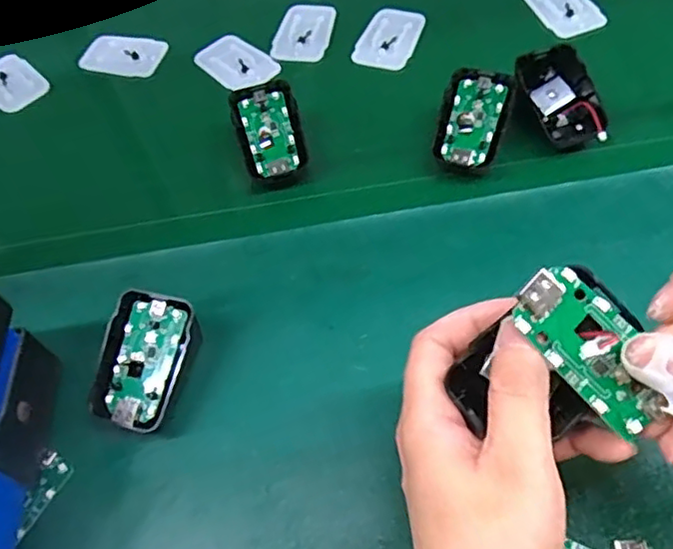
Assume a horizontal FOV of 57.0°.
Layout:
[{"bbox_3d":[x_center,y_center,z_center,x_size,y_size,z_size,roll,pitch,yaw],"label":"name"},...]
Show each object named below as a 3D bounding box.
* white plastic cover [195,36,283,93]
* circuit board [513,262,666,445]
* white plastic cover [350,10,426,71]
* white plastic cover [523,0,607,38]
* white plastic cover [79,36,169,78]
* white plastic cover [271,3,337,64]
[{"bbox_3d":[-0.080,-0.171,0.498,0.045,0.006,0.066,-37,61,-16],"label":"white plastic cover"},{"bbox_3d":[0.089,0.025,0.214,0.030,0.005,0.062,-43,89,-10],"label":"circuit board"},{"bbox_3d":[0.042,-0.188,0.497,0.045,0.006,0.062,15,66,18],"label":"white plastic cover"},{"bbox_3d":[0.182,-0.216,0.498,0.043,0.011,0.064,-21,58,-7],"label":"white plastic cover"},{"bbox_3d":[-0.178,-0.182,0.517,0.065,0.005,0.041,6,63,3],"label":"white plastic cover"},{"bbox_3d":[-0.027,-0.200,0.512,0.044,0.012,0.066,7,59,11],"label":"white plastic cover"}]

